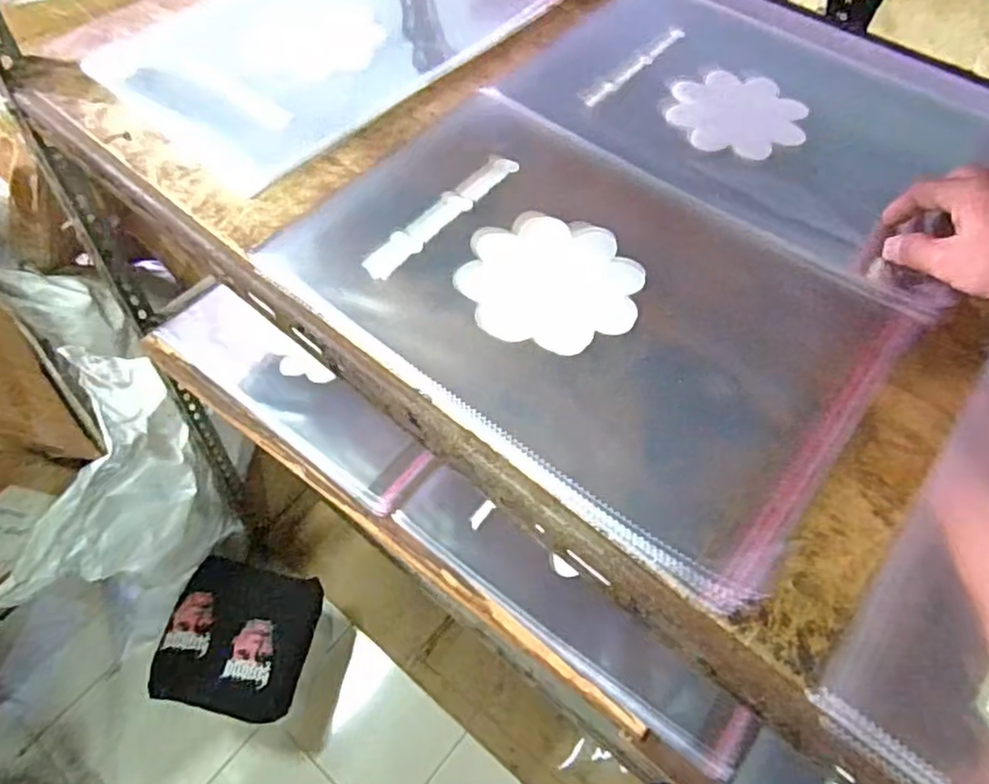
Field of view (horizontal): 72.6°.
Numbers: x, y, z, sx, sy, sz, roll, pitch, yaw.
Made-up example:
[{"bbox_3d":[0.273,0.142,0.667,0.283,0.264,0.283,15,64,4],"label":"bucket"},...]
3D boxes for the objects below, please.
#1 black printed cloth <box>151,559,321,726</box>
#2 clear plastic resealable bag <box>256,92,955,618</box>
[{"bbox_3d":[-0.440,0.419,1.148,0.233,0.064,0.227,9,58,6],"label":"black printed cloth"},{"bbox_3d":[0.064,-0.077,0.468,0.390,0.012,0.280,36,64,20],"label":"clear plastic resealable bag"}]

